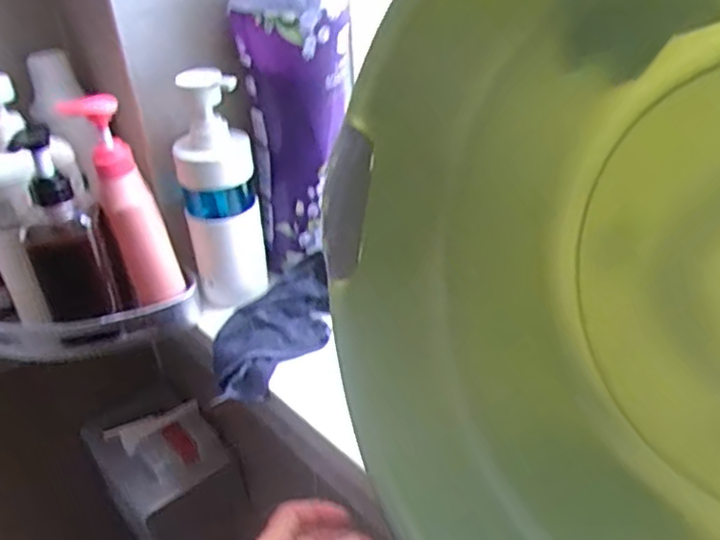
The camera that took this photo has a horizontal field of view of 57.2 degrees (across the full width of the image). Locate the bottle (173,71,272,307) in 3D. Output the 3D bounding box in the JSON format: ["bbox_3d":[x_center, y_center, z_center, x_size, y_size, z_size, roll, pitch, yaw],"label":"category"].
[{"bbox_3d":[-0.142,-0.073,0.672,0.073,0.246,0.056,-13,36,-14],"label":"bottle"}]

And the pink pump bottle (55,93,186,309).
[{"bbox_3d":[-0.226,-0.059,0.648,0.063,0.224,0.051,-16,37,-18],"label":"pink pump bottle"}]

